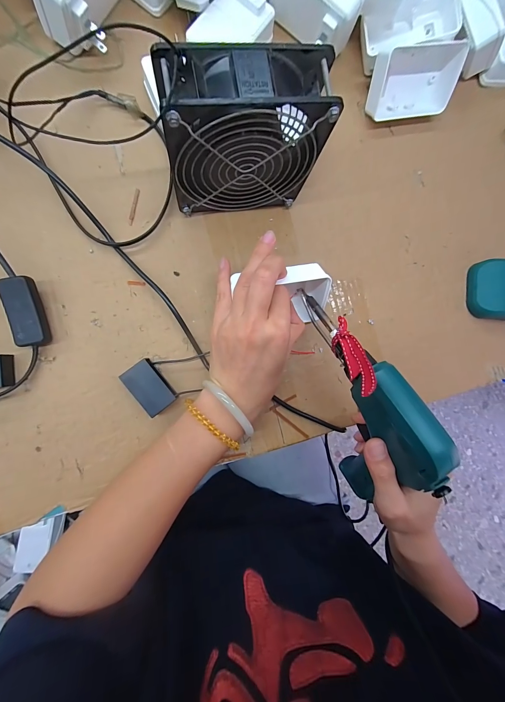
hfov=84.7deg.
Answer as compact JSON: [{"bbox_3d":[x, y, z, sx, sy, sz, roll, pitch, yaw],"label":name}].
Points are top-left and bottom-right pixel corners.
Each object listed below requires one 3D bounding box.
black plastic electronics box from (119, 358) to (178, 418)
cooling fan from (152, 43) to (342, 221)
[{"bbox_3d":[-0.095,0.033,0.260,0.030,0.020,0.047,-38,94,-8],"label":"black plastic electronics box"},{"bbox_3d":[-0.008,-0.167,0.230,0.117,0.120,0.043,-9,90,-9],"label":"cooling fan"}]

